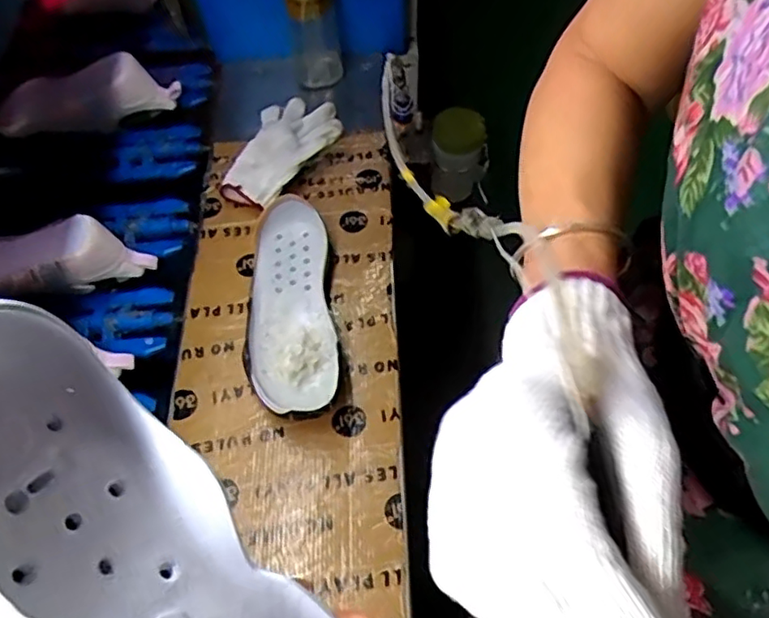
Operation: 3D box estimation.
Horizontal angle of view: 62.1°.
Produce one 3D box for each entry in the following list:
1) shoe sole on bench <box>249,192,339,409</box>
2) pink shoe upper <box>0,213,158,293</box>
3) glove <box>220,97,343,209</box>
[{"bbox_3d":[-0.097,0.000,0.669,0.086,0.057,0.245,-7,58,-4],"label":"shoe sole on bench"},{"bbox_3d":[-0.377,-0.052,0.705,0.225,0.088,0.070,-9,59,-5],"label":"pink shoe upper"},{"bbox_3d":[-0.114,-0.193,0.765,0.102,0.031,0.176,16,56,19],"label":"glove"}]

